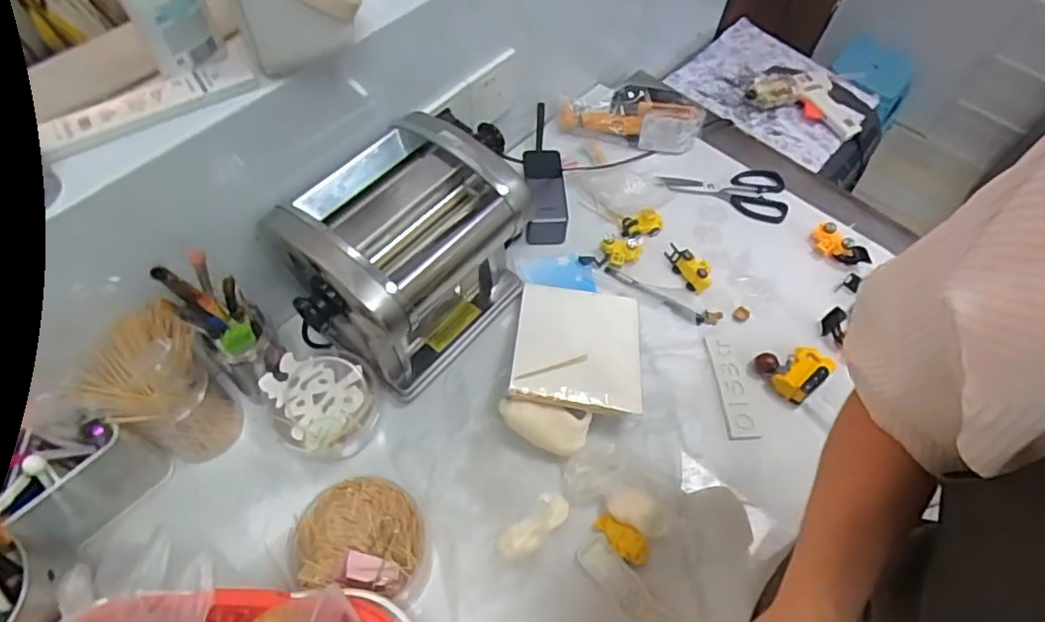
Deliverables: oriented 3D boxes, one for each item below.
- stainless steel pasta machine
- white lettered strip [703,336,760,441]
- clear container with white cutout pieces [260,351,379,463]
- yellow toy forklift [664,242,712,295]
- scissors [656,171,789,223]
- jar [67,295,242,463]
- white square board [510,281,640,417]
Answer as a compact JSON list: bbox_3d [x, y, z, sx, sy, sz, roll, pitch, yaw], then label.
[{"bbox_3d":[-0.134,-0.058,0.661,0.186,0.199,0.249,38,63,18],"label":"stainless steel pasta machine"},{"bbox_3d":[0.248,0.088,0.715,0.035,0.007,0.128,-4,59,-6],"label":"white lettered strip"},{"bbox_3d":[-0.219,0.108,0.658,0.101,0.091,0.103,2,58,-3],"label":"clear container with white cutout pieces"},{"bbox_3d":[0.219,-0.059,0.793,0.033,0.024,0.072,-27,64,-19],"label":"yellow toy forklift"},{"bbox_3d":[0.289,-0.176,0.872,0.178,0.013,0.090,6,58,-1],"label":"scissors"},{"bbox_3d":[-0.344,0.081,0.590,0.084,0.172,0.100,36,63,17],"label":"jar"},{"bbox_3d":[0.067,0.038,0.712,0.147,0.014,0.183,10,42,-2],"label":"white square board"}]

